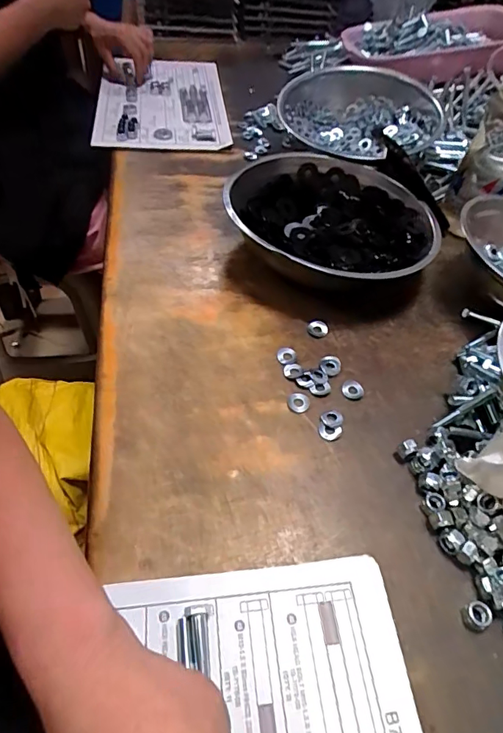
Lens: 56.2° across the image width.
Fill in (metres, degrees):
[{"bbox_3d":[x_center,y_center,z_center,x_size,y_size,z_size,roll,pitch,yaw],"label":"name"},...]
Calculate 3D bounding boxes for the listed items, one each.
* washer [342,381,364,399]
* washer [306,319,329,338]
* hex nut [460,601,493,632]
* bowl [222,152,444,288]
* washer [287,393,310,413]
[{"bbox_3d":[0.102,0.023,0.471,0.021,0.005,0.022,3,50,-4],"label":"washer"},{"bbox_3d":[0.075,-0.043,0.521,0.025,0.005,0.025,3,50,-4],"label":"washer"},{"bbox_3d":[0.167,0.183,0.346,0.021,0.012,0.017,-13,53,-16],"label":"hex nut"},{"bbox_3d":[0.095,-0.188,0.601,0.245,0.068,0.263,3,50,-4],"label":"bowl"},{"bbox_3d":[0.046,0.035,0.459,0.022,0.004,0.021,7,50,0],"label":"washer"}]

